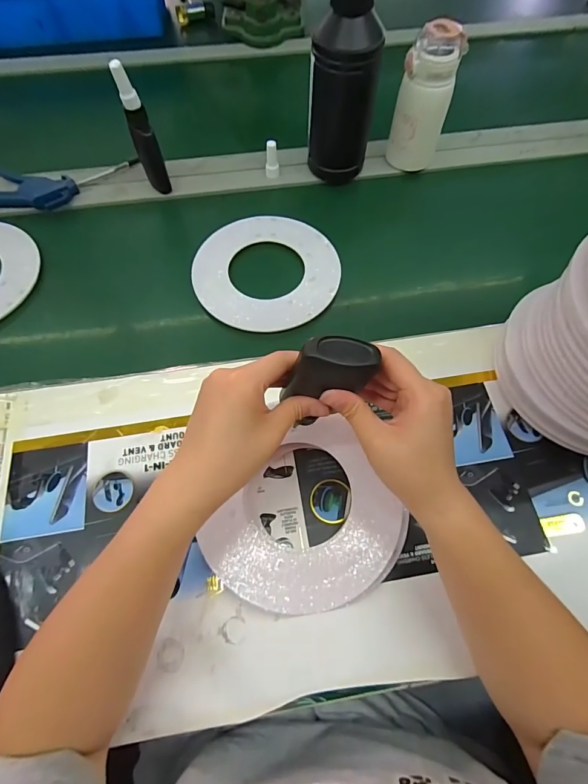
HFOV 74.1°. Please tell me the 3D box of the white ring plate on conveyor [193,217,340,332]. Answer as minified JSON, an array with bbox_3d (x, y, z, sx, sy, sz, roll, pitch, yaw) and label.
[{"bbox_3d":[-0.036,-0.164,0.520,0.187,0.008,0.186,1,65,-2],"label":"white ring plate on conveyor"}]

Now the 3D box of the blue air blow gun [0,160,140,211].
[{"bbox_3d":[-0.373,-0.300,0.571,0.279,0.020,0.087,-15,66,-7],"label":"blue air blow gun"}]

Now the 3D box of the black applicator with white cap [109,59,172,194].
[{"bbox_3d":[-0.200,-0.346,0.522,0.028,0.157,0.029,0,65,0],"label":"black applicator with white cap"}]

